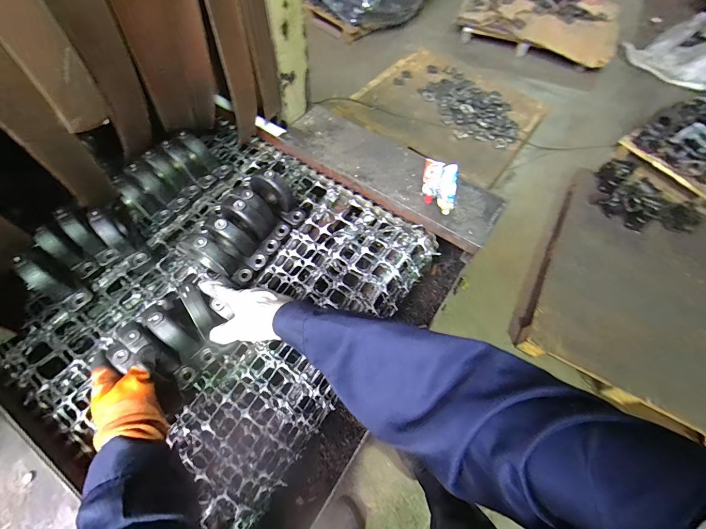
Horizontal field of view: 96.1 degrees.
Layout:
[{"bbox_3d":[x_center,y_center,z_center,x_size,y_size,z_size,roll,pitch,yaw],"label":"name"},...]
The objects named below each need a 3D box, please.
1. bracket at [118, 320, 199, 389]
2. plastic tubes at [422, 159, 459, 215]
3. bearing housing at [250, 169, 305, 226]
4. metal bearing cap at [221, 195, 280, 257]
[{"bbox_3d":[-0.287,0.130,0.462,0.102,0.093,0.032,33,64,14],"label":"bracket"},{"bbox_3d":[0.175,-0.161,0.628,0.068,0.028,0.144,12,61,4],"label":"plastic tubes"},{"bbox_3d":[-0.152,-0.142,0.631,0.111,0.088,0.041,37,65,16],"label":"bearing housing"},{"bbox_3d":[-0.193,-0.075,0.595,0.098,0.099,0.044,26,63,11],"label":"metal bearing cap"}]

